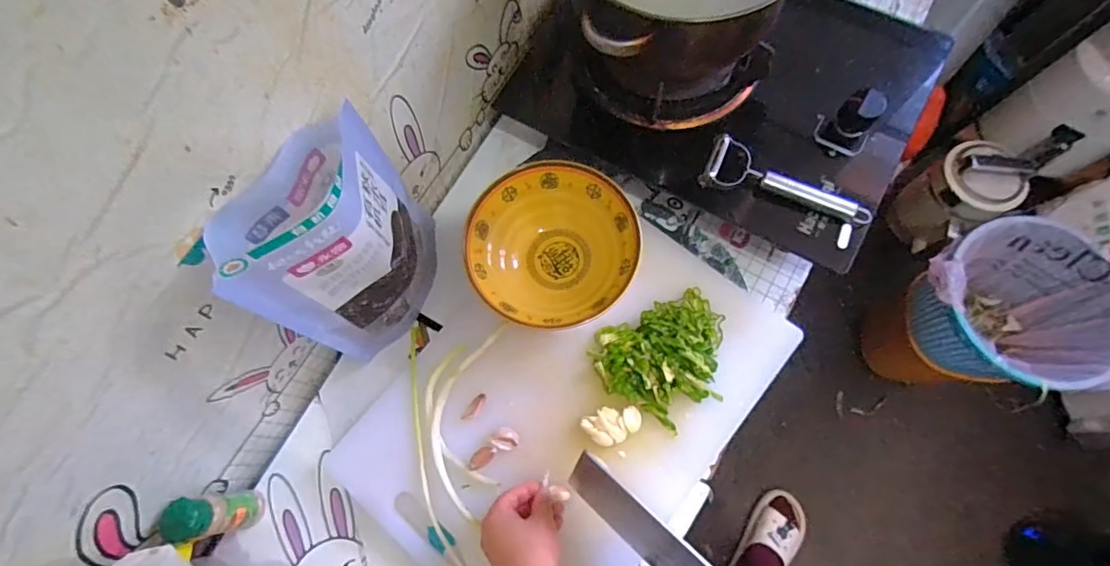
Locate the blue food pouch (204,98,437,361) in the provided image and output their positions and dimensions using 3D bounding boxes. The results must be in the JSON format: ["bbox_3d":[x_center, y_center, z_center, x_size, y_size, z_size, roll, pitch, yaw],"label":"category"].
[{"bbox_3d":[-0.188,-0.028,0.497,0.073,0.264,0.174,28,75,10],"label":"blue food pouch"}]

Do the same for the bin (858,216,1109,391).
[{"bbox_3d":[0.797,0.084,1.006,0.257,0.387,0.280,-1,72,2],"label":"bin"}]

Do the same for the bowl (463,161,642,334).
[{"bbox_3d":[-0.003,-0.037,0.582,0.180,0.075,0.184,-1,72,2],"label":"bowl"}]

